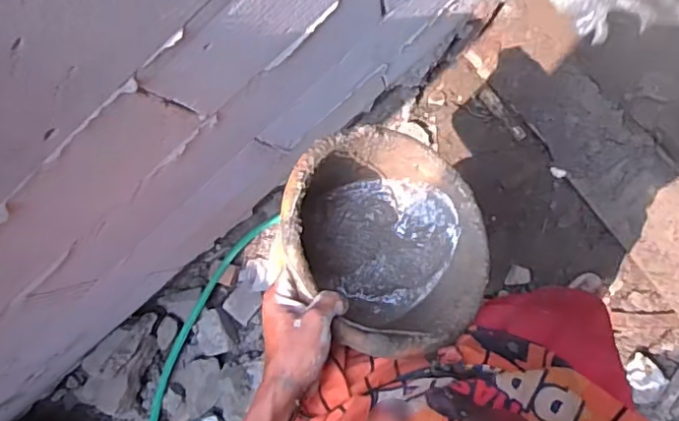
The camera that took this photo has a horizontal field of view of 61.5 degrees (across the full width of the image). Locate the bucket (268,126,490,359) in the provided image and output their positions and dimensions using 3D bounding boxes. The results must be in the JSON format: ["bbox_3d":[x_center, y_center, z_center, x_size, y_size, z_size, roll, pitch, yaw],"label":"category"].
[{"bbox_3d":[0.022,0.047,0.660,0.160,0.267,0.242,-29,68,50],"label":"bucket"}]

